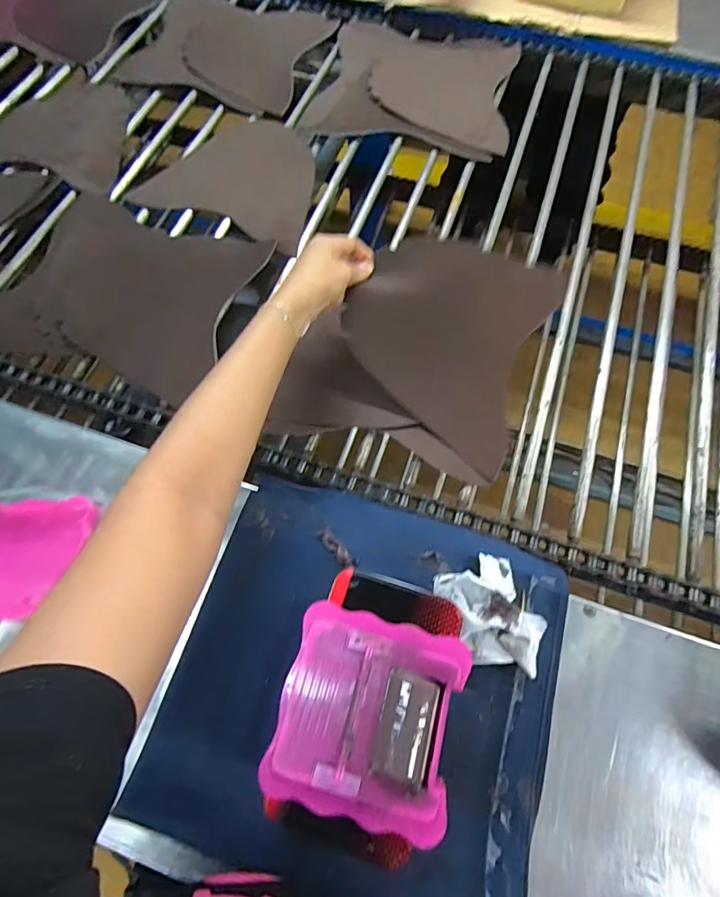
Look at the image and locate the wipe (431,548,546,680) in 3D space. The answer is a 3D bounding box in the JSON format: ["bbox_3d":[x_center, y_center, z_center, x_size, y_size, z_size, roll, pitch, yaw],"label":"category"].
[{"bbox_3d":[0.118,0.142,0.399,0.075,0.048,0.099,-27,70,-10],"label":"wipe"}]

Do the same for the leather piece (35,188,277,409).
[{"bbox_3d":[-0.290,-0.205,0.589,0.283,0.015,0.245,19,69,8],"label":"leather piece"}]

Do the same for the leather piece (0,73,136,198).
[{"bbox_3d":[-0.442,-0.488,0.717,0.238,0.007,0.221,17,69,7],"label":"leather piece"}]

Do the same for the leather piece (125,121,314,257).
[{"bbox_3d":[-0.158,-0.393,0.676,0.254,0.025,0.220,24,70,10],"label":"leather piece"}]

